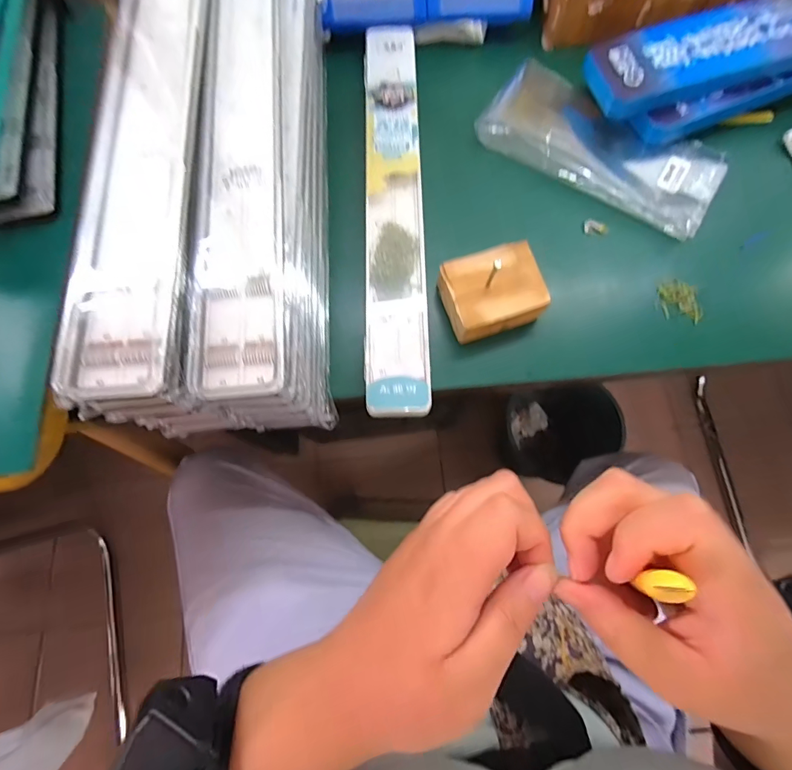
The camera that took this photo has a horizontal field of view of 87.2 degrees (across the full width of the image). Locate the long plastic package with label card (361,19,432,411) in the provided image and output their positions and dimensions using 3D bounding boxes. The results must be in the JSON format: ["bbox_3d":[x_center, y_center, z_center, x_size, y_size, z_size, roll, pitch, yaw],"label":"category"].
[{"bbox_3d":[-0.003,-0.187,0.425,0.058,0.024,0.449,-1,73,0],"label":"long plastic package with label card"}]

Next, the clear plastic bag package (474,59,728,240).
[{"bbox_3d":[0.225,-0.265,0.451,0.252,0.025,0.130,34,76,10],"label":"clear plastic bag package"}]

